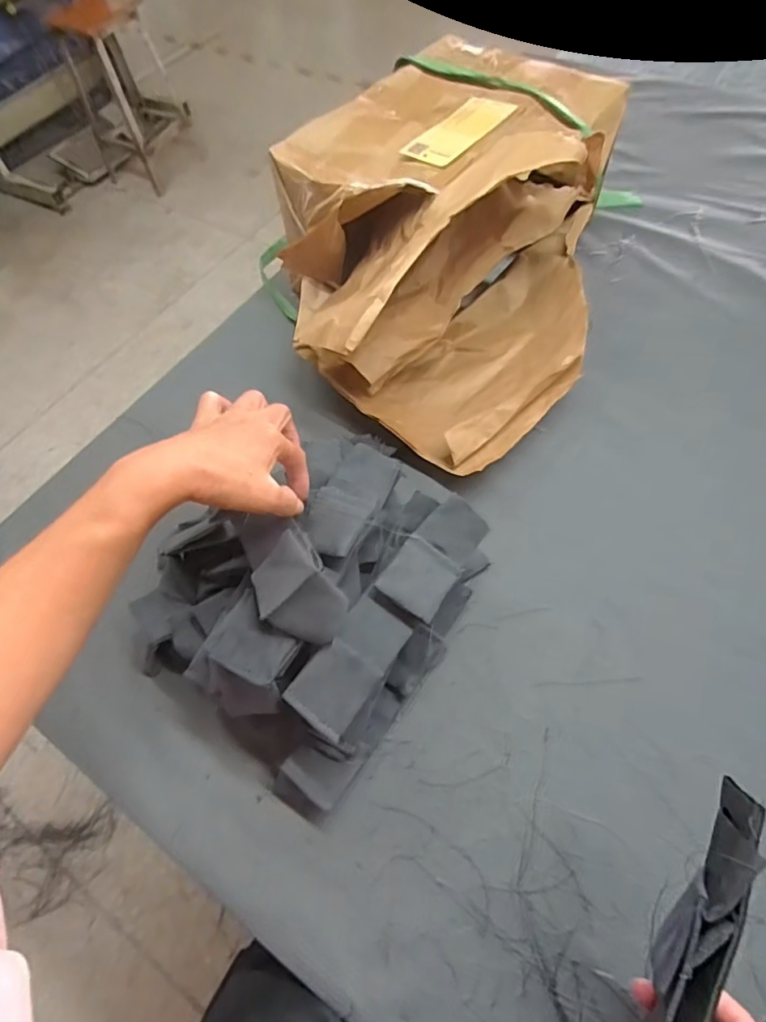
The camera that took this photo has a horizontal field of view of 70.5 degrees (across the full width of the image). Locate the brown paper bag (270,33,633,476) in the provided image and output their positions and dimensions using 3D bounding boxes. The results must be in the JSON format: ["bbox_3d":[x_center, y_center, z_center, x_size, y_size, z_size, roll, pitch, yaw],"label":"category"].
[{"bbox_3d":[0.065,-0.275,0.571,0.351,0.172,0.396,29,64,18],"label":"brown paper bag"}]

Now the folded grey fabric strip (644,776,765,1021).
[{"bbox_3d":[0.142,0.223,0.261,0.026,0.038,0.184,22,87,15],"label":"folded grey fabric strip"}]

